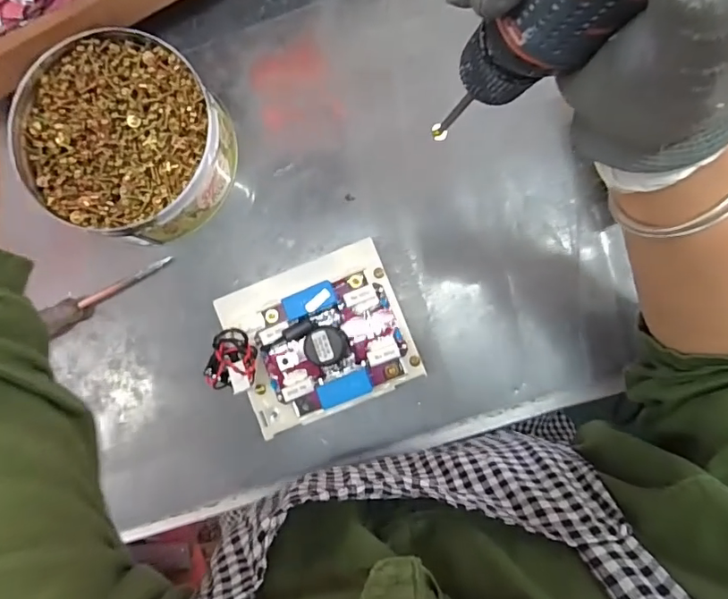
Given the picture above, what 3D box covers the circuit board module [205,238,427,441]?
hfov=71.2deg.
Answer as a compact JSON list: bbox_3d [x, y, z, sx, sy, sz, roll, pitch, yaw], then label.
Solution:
[{"bbox_3d":[-0.035,0.029,0.373,0.131,0.071,0.109,-22,88,2],"label":"circuit board module"}]

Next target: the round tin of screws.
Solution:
[{"bbox_3d":[-0.182,-0.121,0.394,0.155,0.055,0.147,0,88,2],"label":"round tin of screws"}]

